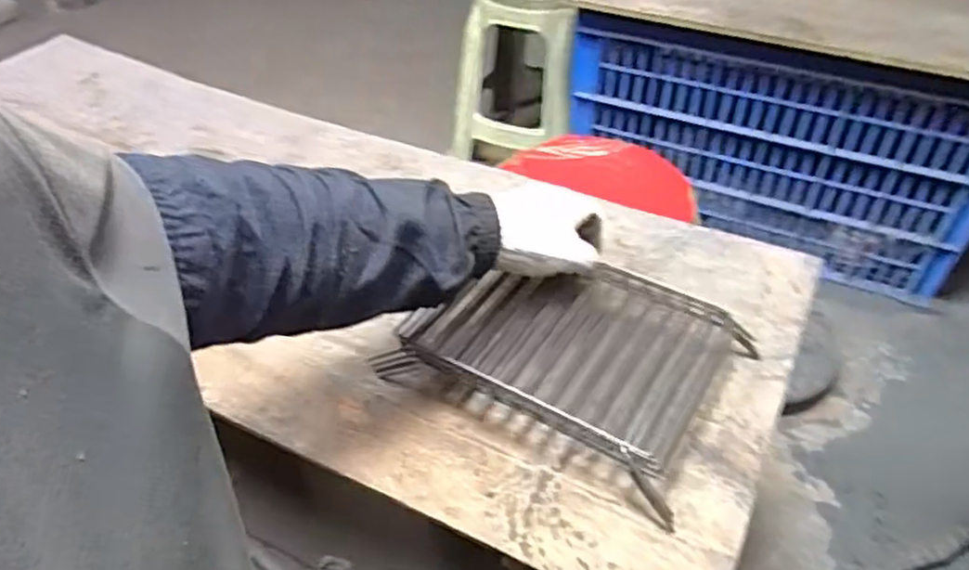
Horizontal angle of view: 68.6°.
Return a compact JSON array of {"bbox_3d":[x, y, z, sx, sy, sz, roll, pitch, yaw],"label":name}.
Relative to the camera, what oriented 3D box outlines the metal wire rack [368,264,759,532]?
[{"bbox_3d":[0.075,0.054,0.656,0.287,0.057,0.207,23,48,24],"label":"metal wire rack"}]

